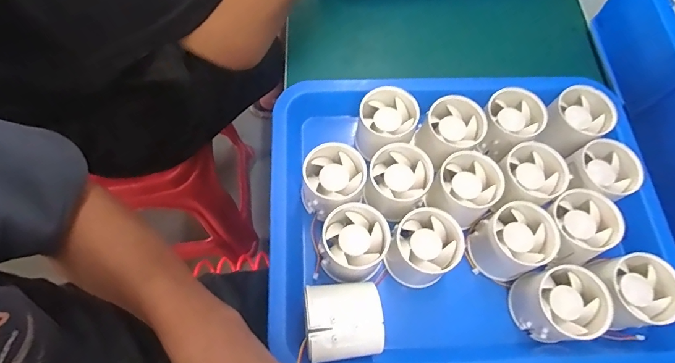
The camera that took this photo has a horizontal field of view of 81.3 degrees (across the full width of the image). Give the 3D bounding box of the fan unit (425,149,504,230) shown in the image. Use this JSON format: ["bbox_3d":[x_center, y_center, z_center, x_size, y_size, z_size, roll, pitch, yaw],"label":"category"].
[{"bbox_3d":[0.109,0.006,0.337,0.052,0.042,0.051,1,66,-3],"label":"fan unit"}]

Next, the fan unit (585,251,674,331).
[{"bbox_3d":[0.227,0.084,0.303,0.049,0.041,0.053,-11,68,-8],"label":"fan unit"}]

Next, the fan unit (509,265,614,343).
[{"bbox_3d":[0.168,0.095,0.301,0.048,0.052,0.051,1,66,-3],"label":"fan unit"}]

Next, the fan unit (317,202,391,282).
[{"bbox_3d":[0.013,0.051,0.316,0.049,0.045,0.055,24,67,7],"label":"fan unit"}]

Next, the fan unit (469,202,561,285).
[{"bbox_3d":[0.143,0.050,0.323,0.051,0.051,0.050,-26,70,-13],"label":"fan unit"}]

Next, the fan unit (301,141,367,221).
[{"bbox_3d":[-0.003,0.002,0.333,0.055,0.042,0.057,-24,70,-13],"label":"fan unit"}]

